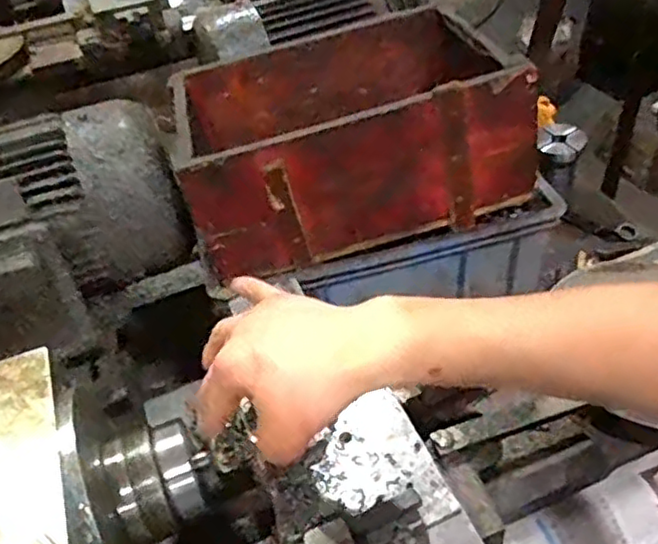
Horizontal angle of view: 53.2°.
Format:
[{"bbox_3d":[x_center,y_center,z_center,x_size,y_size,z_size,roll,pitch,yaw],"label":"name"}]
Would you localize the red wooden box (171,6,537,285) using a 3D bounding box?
[{"bbox_3d":[0.017,-0.164,0.740,0.357,0.152,0.258,-12,44,-5],"label":"red wooden box"}]

